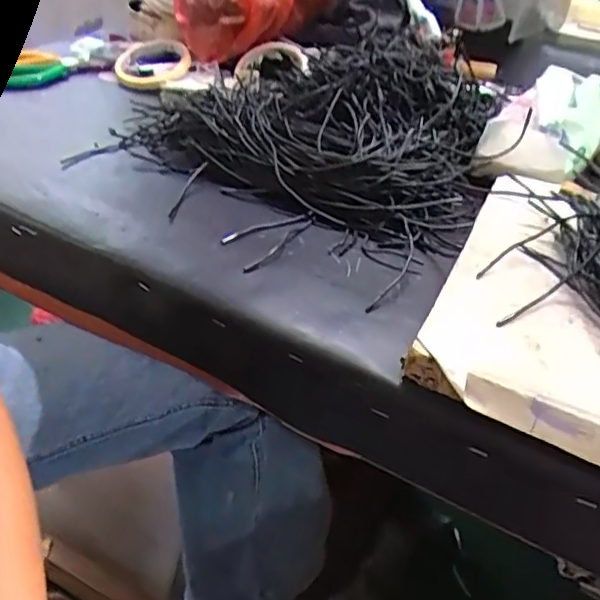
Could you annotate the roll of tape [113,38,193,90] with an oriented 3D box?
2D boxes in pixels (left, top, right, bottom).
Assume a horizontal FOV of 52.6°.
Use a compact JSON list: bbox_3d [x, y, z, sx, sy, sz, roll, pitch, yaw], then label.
[{"bbox_3d":[-0.191,-0.307,0.790,0.097,0.020,0.100,17,61,15],"label":"roll of tape"}]

